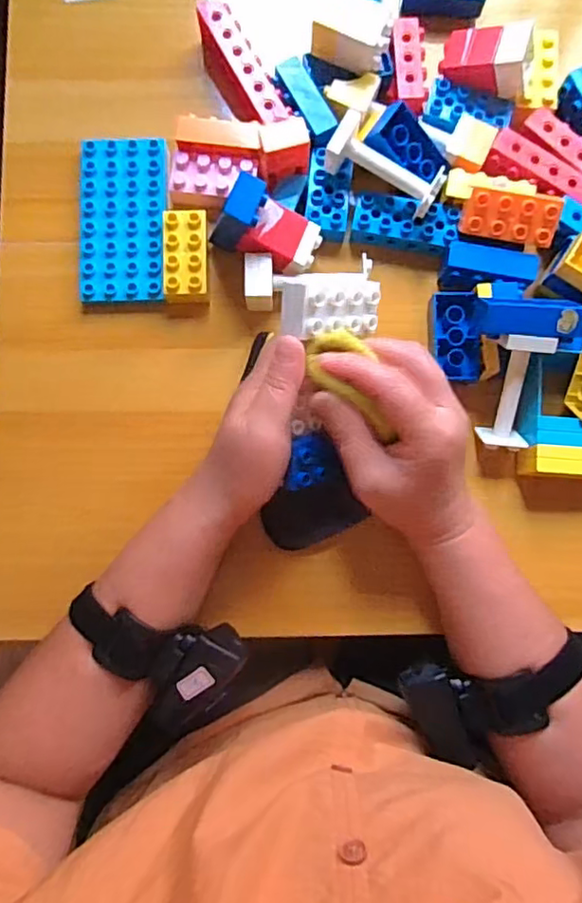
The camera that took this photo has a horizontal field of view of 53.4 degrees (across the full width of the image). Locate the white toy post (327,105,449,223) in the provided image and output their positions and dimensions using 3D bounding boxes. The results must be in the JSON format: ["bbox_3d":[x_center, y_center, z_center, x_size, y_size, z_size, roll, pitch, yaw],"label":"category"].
[{"bbox_3d":[0.066,-0.199,0.408,0.081,0.036,0.029,28,85,2],"label":"white toy post"}]

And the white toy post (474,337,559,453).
[{"bbox_3d":[0.153,-0.041,0.399,0.031,0.024,0.081,7,117,0],"label":"white toy post"}]

